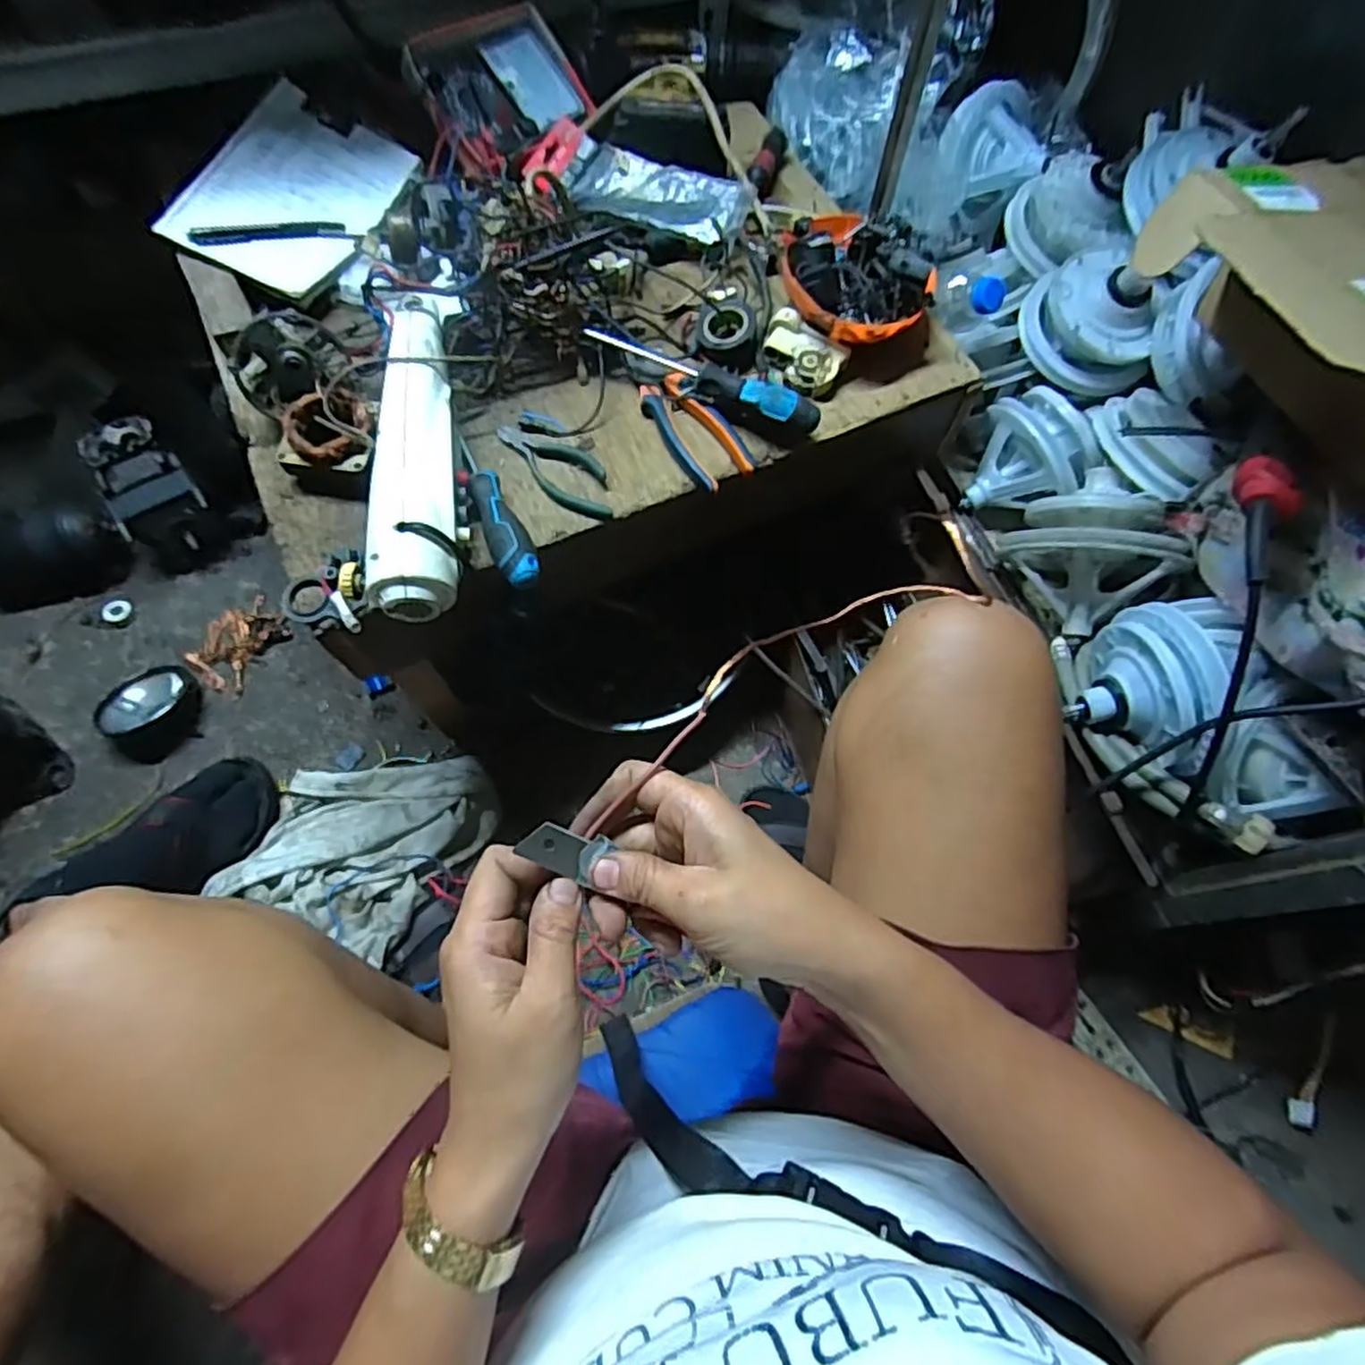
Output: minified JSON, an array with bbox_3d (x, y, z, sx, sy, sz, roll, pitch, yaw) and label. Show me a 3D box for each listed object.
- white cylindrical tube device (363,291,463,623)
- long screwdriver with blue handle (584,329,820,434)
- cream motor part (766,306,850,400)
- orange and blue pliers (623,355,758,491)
[{"bbox_3d":[-0.215,-0.188,0.587,0.064,0.069,0.290,-5,68,-4],"label":"white cylindrical tube device"},{"bbox_3d":[0.016,-0.272,0.636,0.222,0.030,0.027,26,69,9],"label":"long screwdriver with blue handle"},{"bbox_3d":[0.110,-0.307,0.668,0.083,0.035,0.047,37,71,13],"label":"cream motor part"},{"bbox_3d":[0.003,-0.242,0.643,0.056,0.024,0.162,-29,71,-13],"label":"orange and blue pliers"}]

